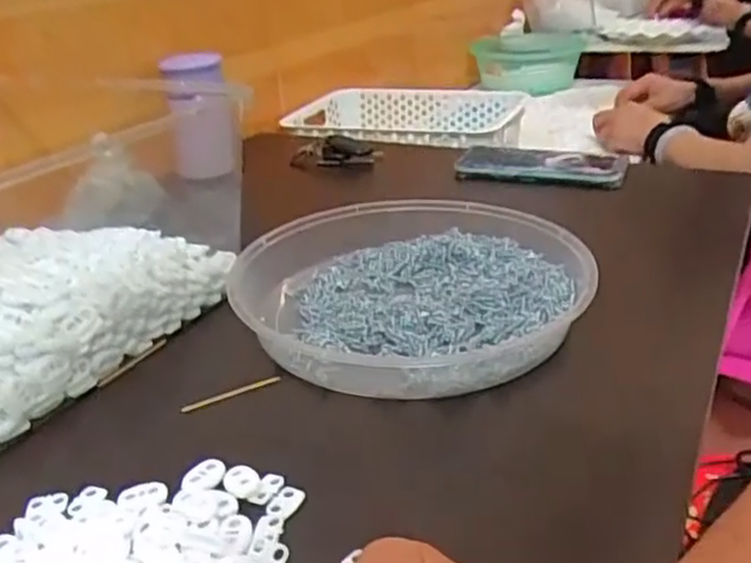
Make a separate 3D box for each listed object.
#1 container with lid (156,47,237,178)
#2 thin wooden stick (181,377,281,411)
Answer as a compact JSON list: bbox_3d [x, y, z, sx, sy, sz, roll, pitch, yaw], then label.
[{"bbox_3d":[-0.185,-0.178,0.780,0.057,0.125,0.055,-1,27,5],"label":"container with lid"},{"bbox_3d":[-0.083,0.064,0.417,0.059,0.004,0.005,-16,30,-23],"label":"thin wooden stick"}]

